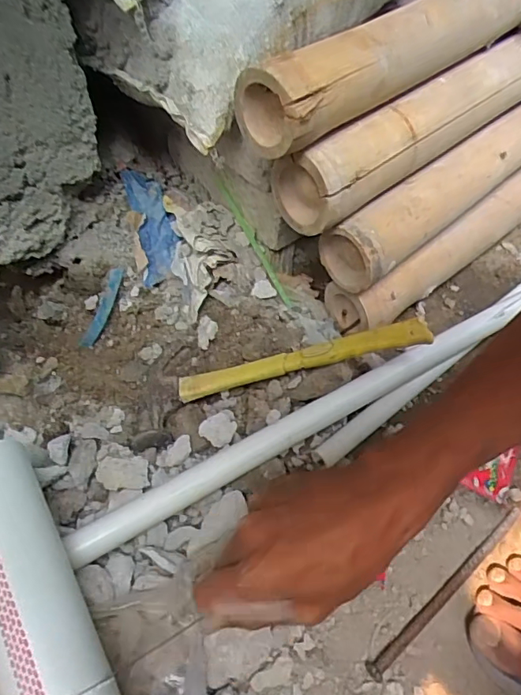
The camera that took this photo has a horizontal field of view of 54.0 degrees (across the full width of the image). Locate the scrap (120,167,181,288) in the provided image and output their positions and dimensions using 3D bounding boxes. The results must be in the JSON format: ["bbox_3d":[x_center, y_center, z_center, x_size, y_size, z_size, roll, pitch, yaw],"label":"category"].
[{"bbox_3d":[-0.119,-0.137,0.574,0.044,0.019,0.138,-12,79,-13],"label":"scrap"}]

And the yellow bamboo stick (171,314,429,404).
[{"bbox_3d":[0.035,0.011,0.458,0.226,0.012,0.020,-15,54,9],"label":"yellow bamboo stick"}]

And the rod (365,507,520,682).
[{"bbox_3d":[0.157,0.196,0.421,0.194,0.009,0.011,-32,62,-25],"label":"rod"}]

